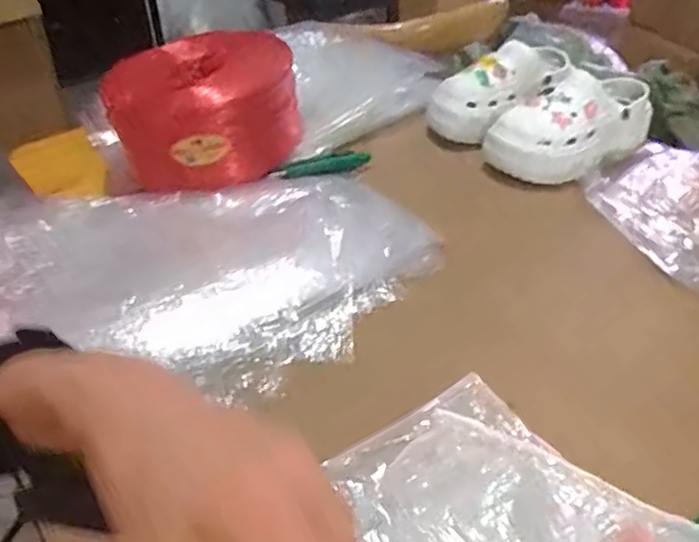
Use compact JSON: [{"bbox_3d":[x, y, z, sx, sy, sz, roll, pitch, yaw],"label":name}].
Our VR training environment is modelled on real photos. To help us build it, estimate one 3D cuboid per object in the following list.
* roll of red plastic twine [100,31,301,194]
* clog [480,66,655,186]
[{"bbox_3d":[-0.178,-0.214,0.857,0.187,0.129,0.203,0,39,0],"label":"roll of red plastic twine"},{"bbox_3d":[0.307,-0.208,0.903,0.217,0.107,0.119,-28,47,-30],"label":"clog"}]

